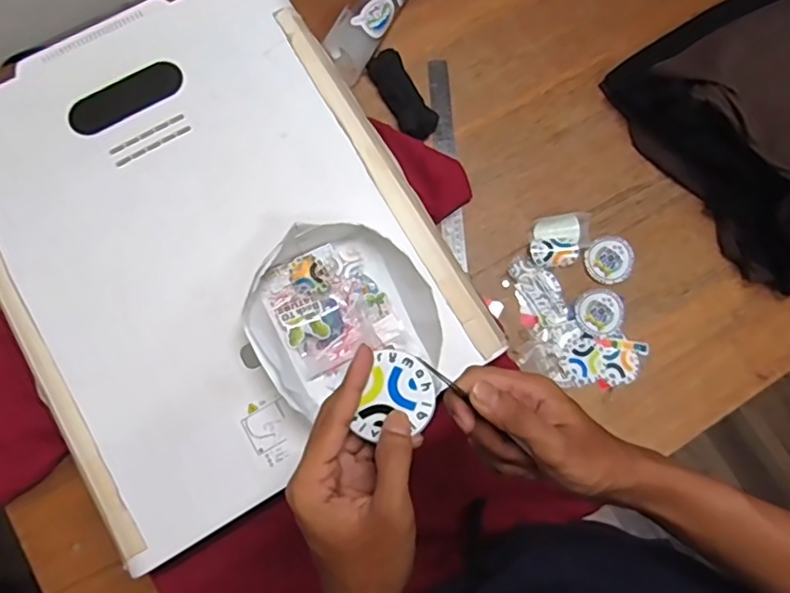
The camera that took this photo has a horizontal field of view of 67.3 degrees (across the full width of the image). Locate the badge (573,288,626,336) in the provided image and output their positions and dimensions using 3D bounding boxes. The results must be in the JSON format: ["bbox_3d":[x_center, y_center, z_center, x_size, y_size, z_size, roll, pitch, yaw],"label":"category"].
[{"bbox_3d":[0.256,0.019,0.741,0.064,0.006,0.056,-29,78,-7],"label":"badge"}]

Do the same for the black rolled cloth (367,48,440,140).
[{"bbox_3d":[0.009,-0.271,0.794,0.046,0.027,0.130,-26,78,-6],"label":"black rolled cloth"}]

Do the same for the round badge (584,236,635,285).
[{"bbox_3d":[0.274,-0.047,0.755,0.063,0.007,0.060,0,77,0],"label":"round badge"}]

